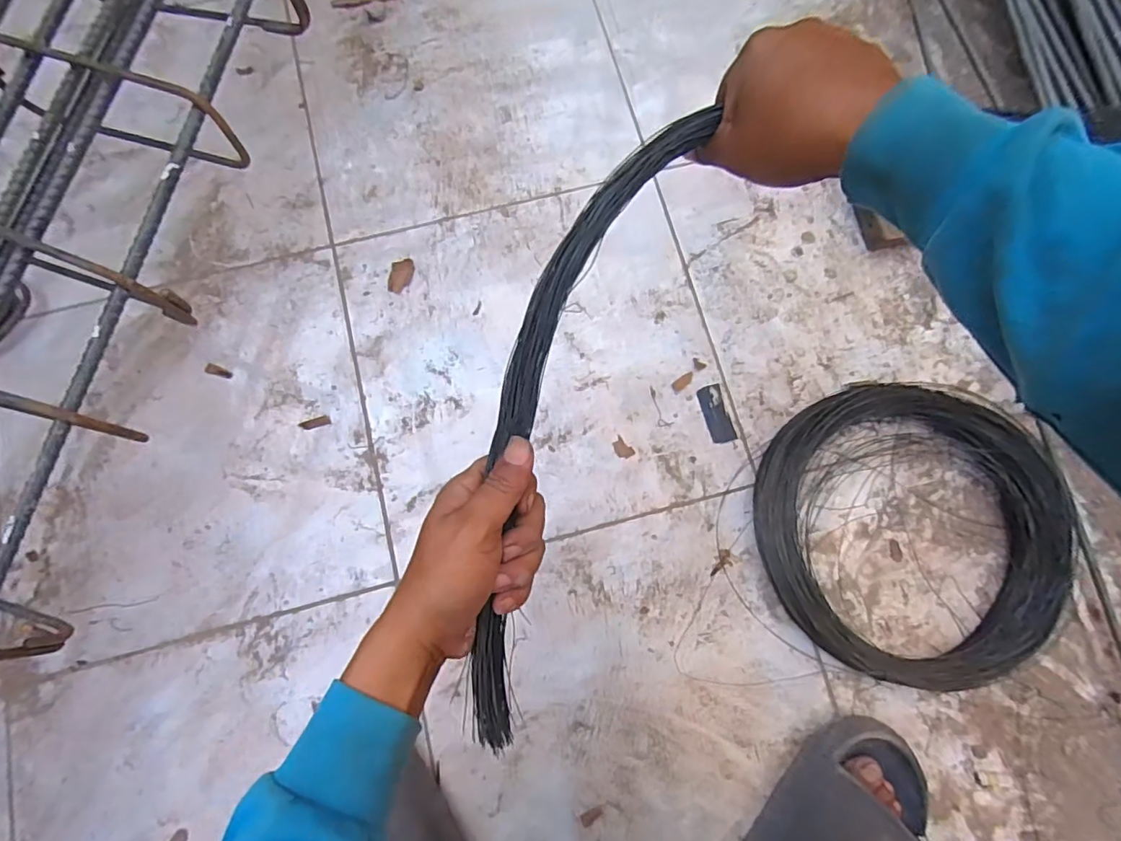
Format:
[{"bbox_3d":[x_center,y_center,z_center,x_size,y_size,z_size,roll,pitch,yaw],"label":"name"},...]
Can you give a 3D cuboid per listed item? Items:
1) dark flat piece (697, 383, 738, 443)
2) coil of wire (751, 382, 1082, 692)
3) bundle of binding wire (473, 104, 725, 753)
[{"bbox_3d":[0.173,-0.008,0.597,0.029,0.004,0.065,-15,78,-4],"label":"dark flat piece"},{"bbox_3d":[0.355,0.109,0.553,0.298,0.050,0.294,0,77,0],"label":"coil of wire"},{"bbox_3d":[0.002,0.005,0.320,0.075,0.031,0.383,14,92,3],"label":"bundle of binding wire"}]

